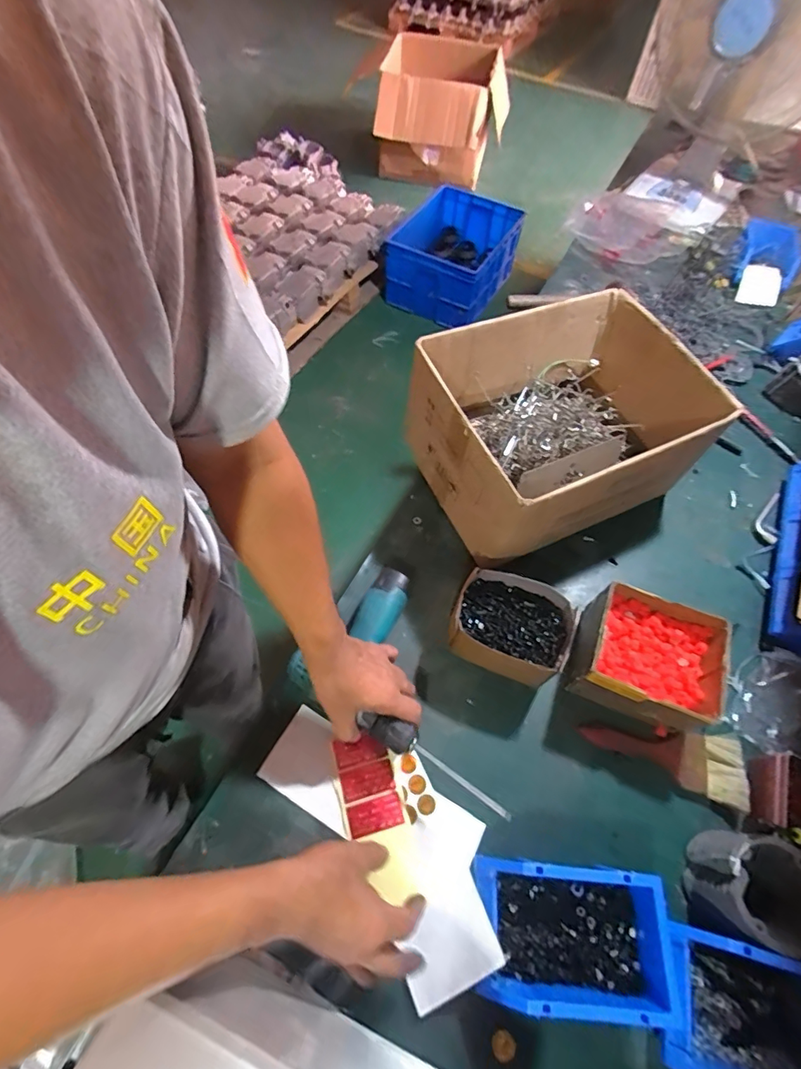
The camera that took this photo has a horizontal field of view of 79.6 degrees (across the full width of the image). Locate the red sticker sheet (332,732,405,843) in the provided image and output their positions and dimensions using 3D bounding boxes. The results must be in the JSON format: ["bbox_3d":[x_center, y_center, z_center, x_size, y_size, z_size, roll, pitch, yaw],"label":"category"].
[{"bbox_3d":[-0.041,0.300,0.580,0.066,0.006,0.104,-13,62,-10],"label":"red sticker sheet"}]

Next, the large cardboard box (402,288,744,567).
[{"bbox_3d":[0.243,-0.162,0.739,0.385,0.210,0.292,-22,64,-15],"label":"large cardboard box"}]

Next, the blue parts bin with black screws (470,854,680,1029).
[{"bbox_3d":[0.174,0.406,0.491,0.193,0.073,0.122,4,60,0],"label":"blue parts bin with black screws"}]

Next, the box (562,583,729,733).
[{"bbox_3d":[0.309,0.160,0.621,0.167,0.099,0.145,21,62,9],"label":"box"}]

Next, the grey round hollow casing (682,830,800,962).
[{"bbox_3d":[0.379,0.378,0.513,0.104,0.072,0.095,1,60,-2],"label":"grey round hollow casing"}]

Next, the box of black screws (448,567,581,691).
[{"bbox_3d":[0.143,0.126,0.644,0.150,0.090,0.112,21,61,9],"label":"box of black screws"}]

